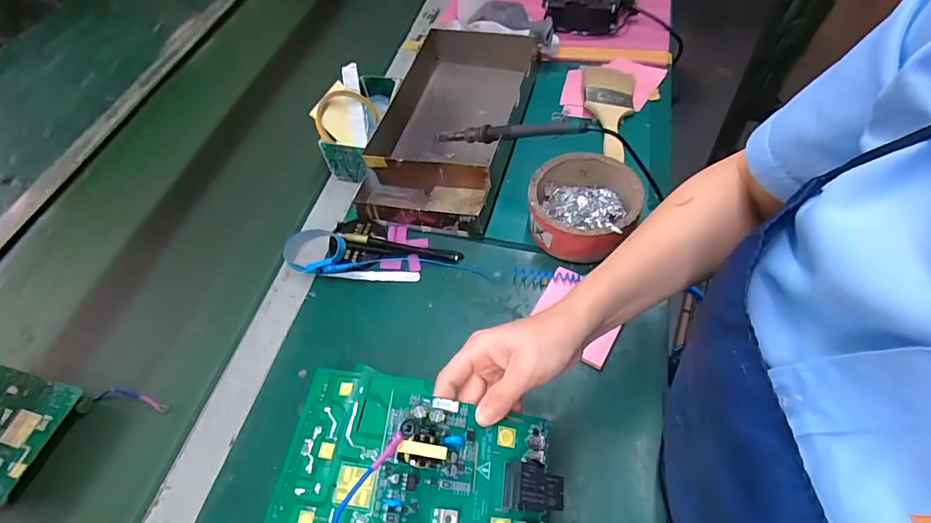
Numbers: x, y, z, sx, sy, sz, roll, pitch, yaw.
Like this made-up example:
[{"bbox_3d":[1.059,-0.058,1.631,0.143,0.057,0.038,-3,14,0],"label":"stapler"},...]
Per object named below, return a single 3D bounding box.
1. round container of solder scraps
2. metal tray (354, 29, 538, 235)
[{"bbox_3d":[0.135,-0.063,0.551,0.116,0.055,0.119,-3,55,4],"label":"round container of solder scraps"},{"bbox_3d":[-0.024,-0.186,0.648,0.183,0.069,0.327,8,56,11],"label":"metal tray"}]

